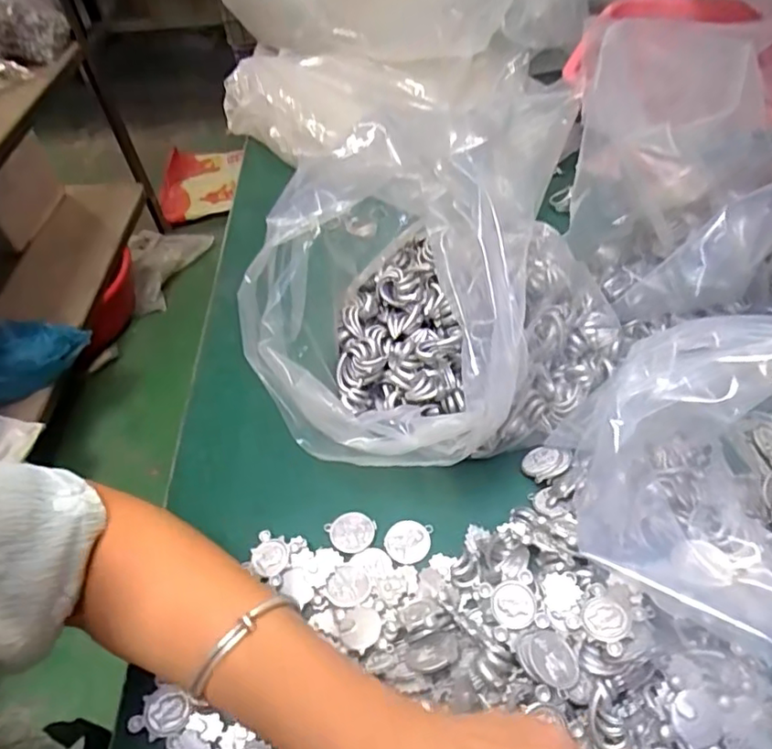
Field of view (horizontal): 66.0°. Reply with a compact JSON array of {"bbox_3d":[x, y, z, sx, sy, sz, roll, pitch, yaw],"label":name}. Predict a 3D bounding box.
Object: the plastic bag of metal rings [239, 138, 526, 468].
[{"bbox_3d":[0.002,-0.048,0.410,0.169,0.179,0.201,5,50,11],"label":"plastic bag of metal rings"}]

